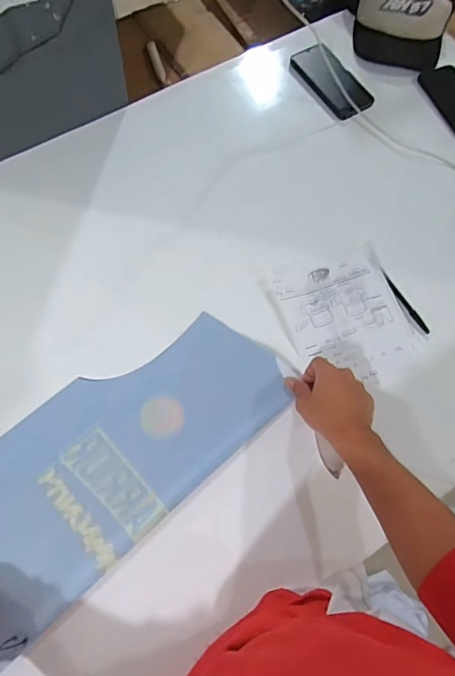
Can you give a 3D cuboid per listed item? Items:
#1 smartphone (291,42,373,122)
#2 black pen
[{"bbox_3d":[0.193,-0.478,0.859,0.088,0.011,0.162,-31,78,-4],"label":"smartphone"},{"bbox_3d":[0.271,-0.057,0.705,0.011,0.006,0.119,-26,73,-13],"label":"black pen"}]

